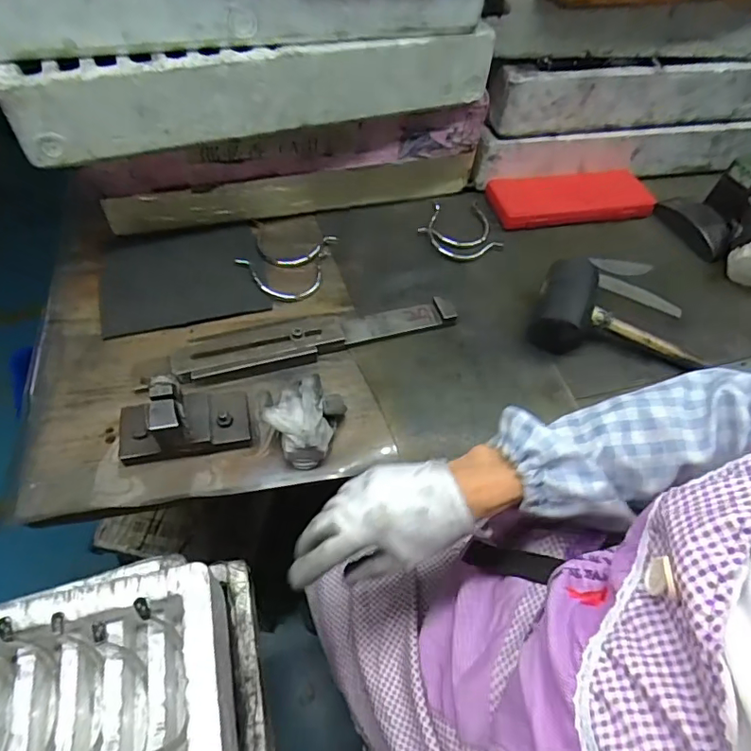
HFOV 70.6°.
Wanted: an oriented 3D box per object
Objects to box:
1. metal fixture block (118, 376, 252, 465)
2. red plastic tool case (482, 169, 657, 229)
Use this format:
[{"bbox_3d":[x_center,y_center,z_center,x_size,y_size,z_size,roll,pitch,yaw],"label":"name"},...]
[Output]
[{"bbox_3d":[-0.199,0.041,0.543,0.130,0.066,0.065,-12,57,-14],"label":"metal fixture block"},{"bbox_3d":[0.322,-0.292,0.865,0.267,0.026,0.101,-7,56,-10],"label":"red plastic tool case"}]

